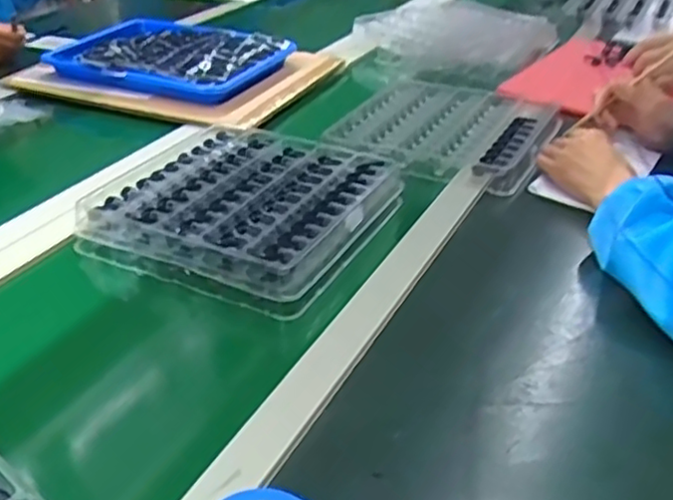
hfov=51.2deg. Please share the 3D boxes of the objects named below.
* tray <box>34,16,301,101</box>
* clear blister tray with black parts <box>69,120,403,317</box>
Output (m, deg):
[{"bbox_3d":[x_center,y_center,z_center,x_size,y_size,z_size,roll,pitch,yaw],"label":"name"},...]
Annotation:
[{"bbox_3d":[-0.272,-0.311,1.128,0.337,0.047,0.271,15,36,22],"label":"tray"},{"bbox_3d":[-0.101,-0.054,0.749,0.272,0.050,0.263,16,35,20],"label":"clear blister tray with black parts"}]

